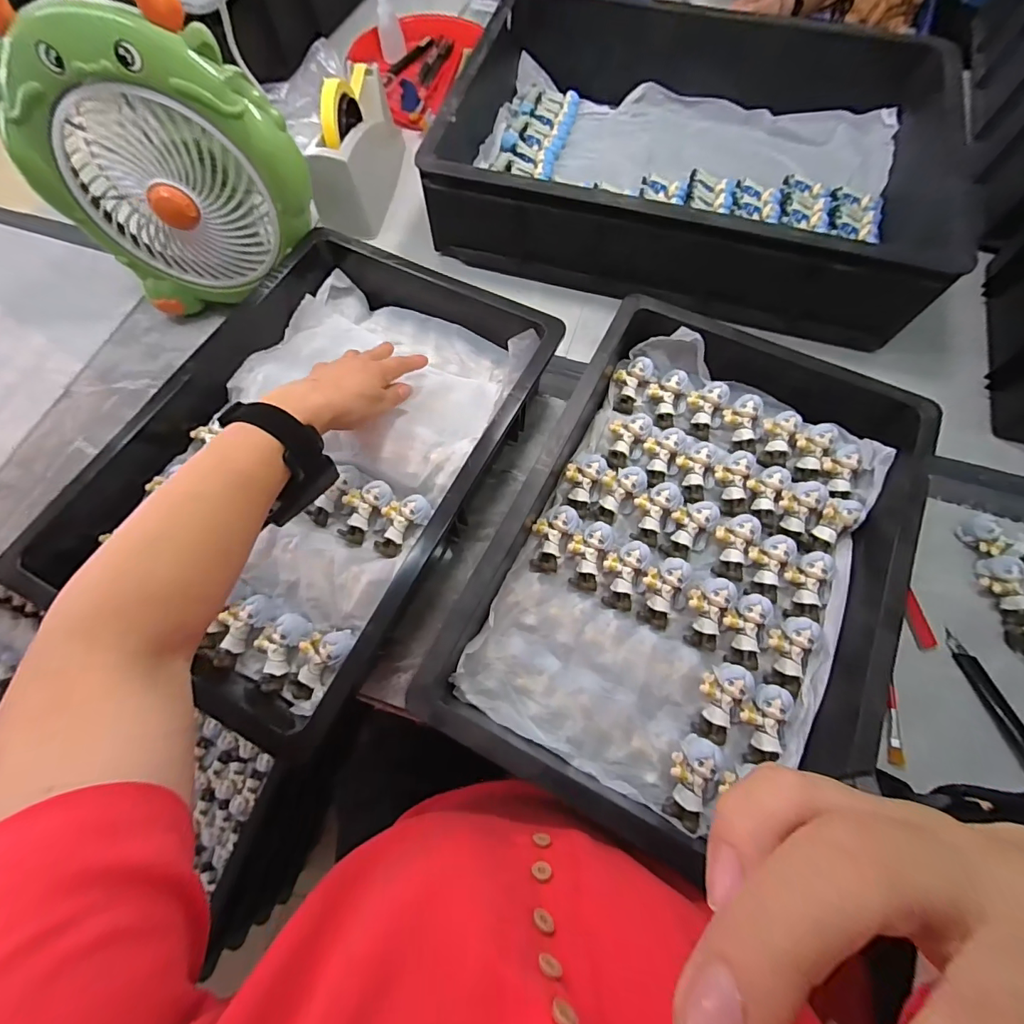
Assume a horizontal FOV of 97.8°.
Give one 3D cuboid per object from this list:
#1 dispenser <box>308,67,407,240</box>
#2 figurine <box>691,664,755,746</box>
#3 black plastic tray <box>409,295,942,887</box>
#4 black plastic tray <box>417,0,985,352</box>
[{"bbox_3d":[-0.206,-0.489,0.602,0.063,0.123,0.228,4,69,3],"label":"dispenser"},{"bbox_3d":[0.173,0.157,0.371,0.036,0.021,0.064,25,85,10],"label":"figurine"},{"bbox_3d":[0.160,0.030,0.400,0.305,0.070,0.454,25,71,10],"label":"black plastic tray"},{"bbox_3d":[0.227,-0.468,0.593,0.587,0.125,0.403,16,70,7],"label":"black plastic tray"}]

